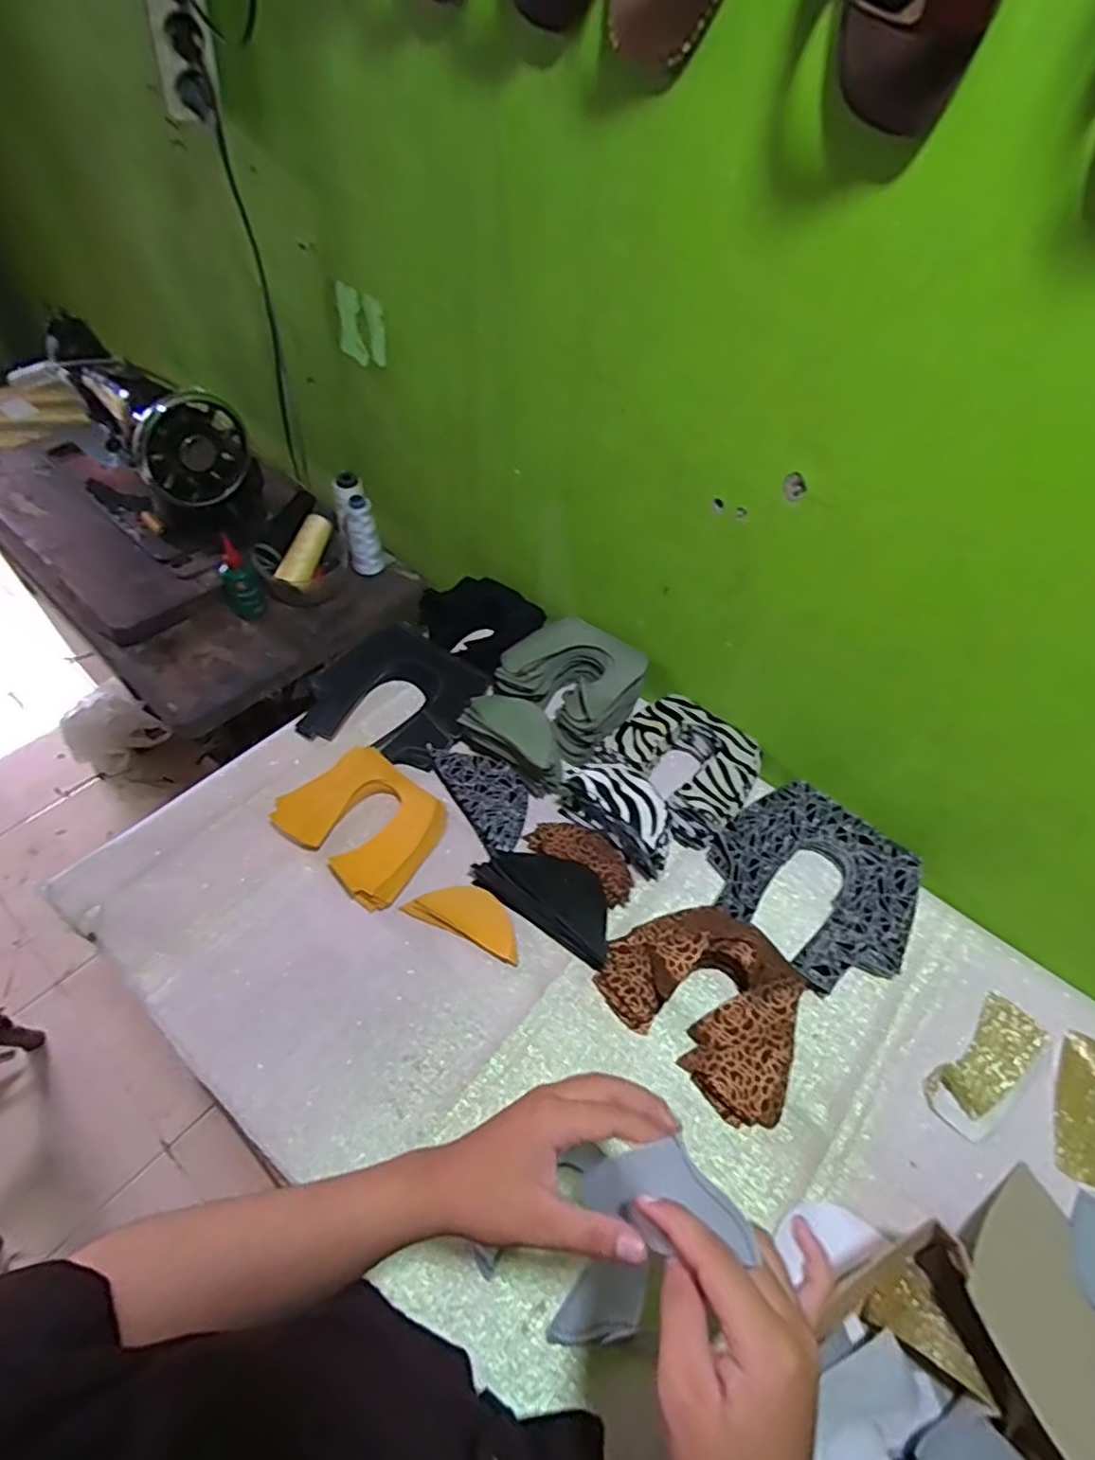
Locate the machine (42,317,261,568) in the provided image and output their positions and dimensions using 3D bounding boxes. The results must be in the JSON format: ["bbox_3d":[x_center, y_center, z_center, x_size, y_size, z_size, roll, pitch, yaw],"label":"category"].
[{"bbox_3d":[-0.570,-0.429,0.931,0.175,0.210,0.395,-33,62,-26],"label":"machine"}]

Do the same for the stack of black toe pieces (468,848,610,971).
[{"bbox_3d":[0.007,0.158,0.639,0.146,0.025,0.071,31,57,18],"label":"stack of black toe pieces"}]

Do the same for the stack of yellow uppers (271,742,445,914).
[{"bbox_3d":[-0.191,0.094,0.682,0.160,0.032,0.122,35,58,20],"label":"stack of yellow uppers"}]

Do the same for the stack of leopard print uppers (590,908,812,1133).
[{"bbox_3d":[0.151,0.241,0.594,0.178,0.044,0.135,39,59,22],"label":"stack of leopard print uppers"}]

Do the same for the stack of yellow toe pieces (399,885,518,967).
[{"bbox_3d":[-0.075,0.179,0.638,0.118,0.009,0.051,23,55,12],"label":"stack of yellow toe pieces"}]

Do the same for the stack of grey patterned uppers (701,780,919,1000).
[{"bbox_3d":[0.272,0.157,0.667,0.179,0.038,0.191,-34,63,-26],"label":"stack of grey patterned uppers"}]

